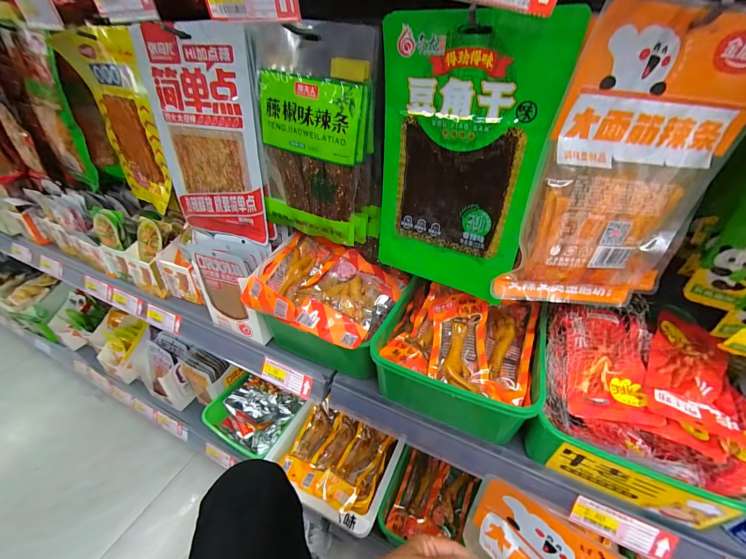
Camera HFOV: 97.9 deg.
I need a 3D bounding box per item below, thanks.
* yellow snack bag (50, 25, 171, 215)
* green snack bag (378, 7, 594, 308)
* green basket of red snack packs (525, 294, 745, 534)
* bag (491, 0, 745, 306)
[{"bbox_3d":[-0.384,-0.234,0.504,0.177,0.251,0.044,19,34,29],"label":"yellow snack bag"},{"bbox_3d":[0.080,-0.109,0.337,0.167,0.260,0.022,22,41,26],"label":"green snack bag"},{"bbox_3d":[0.301,0.123,0.383,0.208,0.129,0.216,16,39,20],"label":"green basket of red snack packs"},{"bbox_3d":[0.233,-0.084,0.296,0.178,0.256,0.025,-5,37,-7],"label":"bag"}]

